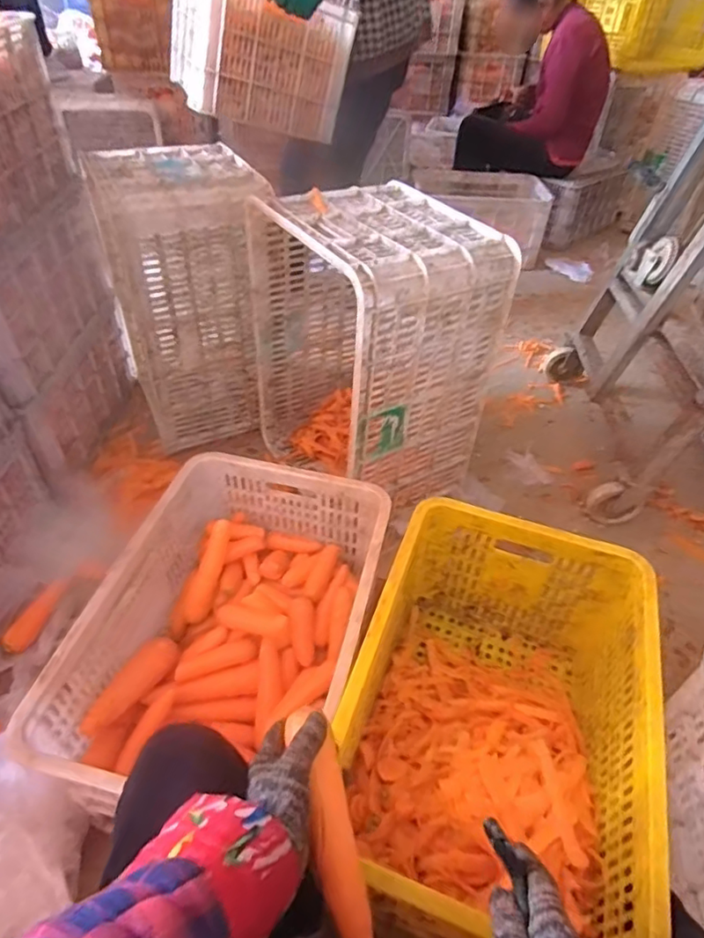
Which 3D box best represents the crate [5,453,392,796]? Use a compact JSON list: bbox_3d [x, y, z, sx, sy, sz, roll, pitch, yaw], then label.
[{"bbox_3d":[-0.172,0.252,0.852,0.359,0.232,0.510,13,44,9],"label":"crate"}]

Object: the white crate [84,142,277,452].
[{"bbox_3d":[-0.368,-0.393,1.312,0.306,0.554,0.327,-14,47,-18],"label":"white crate"}]

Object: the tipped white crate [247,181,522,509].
[{"bbox_3d":[0.026,-0.219,1.176,0.333,0.602,0.418,-20,49,-23],"label":"tipped white crate"}]

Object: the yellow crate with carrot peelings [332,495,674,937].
[{"bbox_3d":[0.190,0.356,0.804,0.363,0.297,0.516,17,45,13],"label":"yellow crate with carrot peelings"}]

